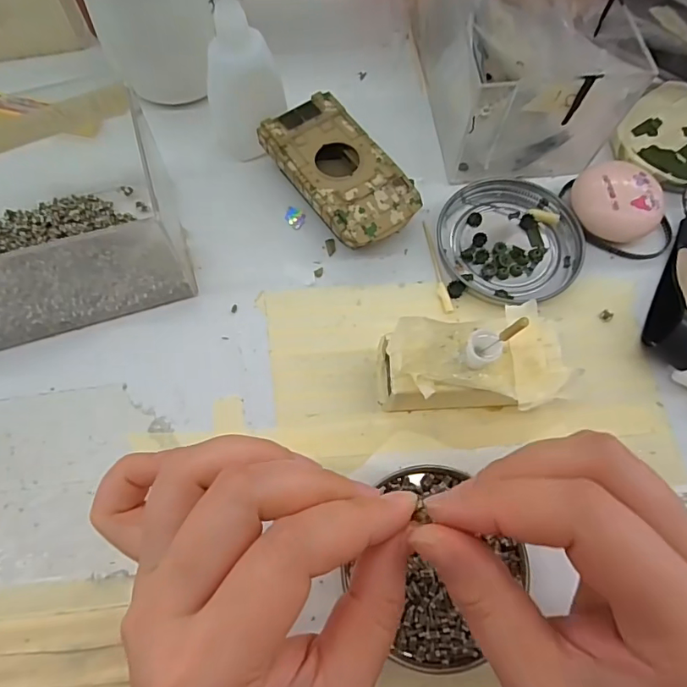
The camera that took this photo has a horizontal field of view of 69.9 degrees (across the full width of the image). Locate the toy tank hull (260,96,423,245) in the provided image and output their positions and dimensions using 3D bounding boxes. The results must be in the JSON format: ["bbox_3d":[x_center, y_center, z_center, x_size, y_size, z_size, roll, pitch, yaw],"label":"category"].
[{"bbox_3d":[-0.002,-0.094,0.281,0.053,0.025,0.095,-35,74,-12],"label":"toy tank hull"}]

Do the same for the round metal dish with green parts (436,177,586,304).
[{"bbox_3d":[0.094,-0.060,0.277,0.076,0.008,0.075,0,70,0],"label":"round metal dish with green parts"}]

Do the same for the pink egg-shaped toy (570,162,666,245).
[{"bbox_3d":[0.152,-0.078,0.276,0.047,0.023,0.040,43,75,14],"label":"pink egg-shaped toy"}]

